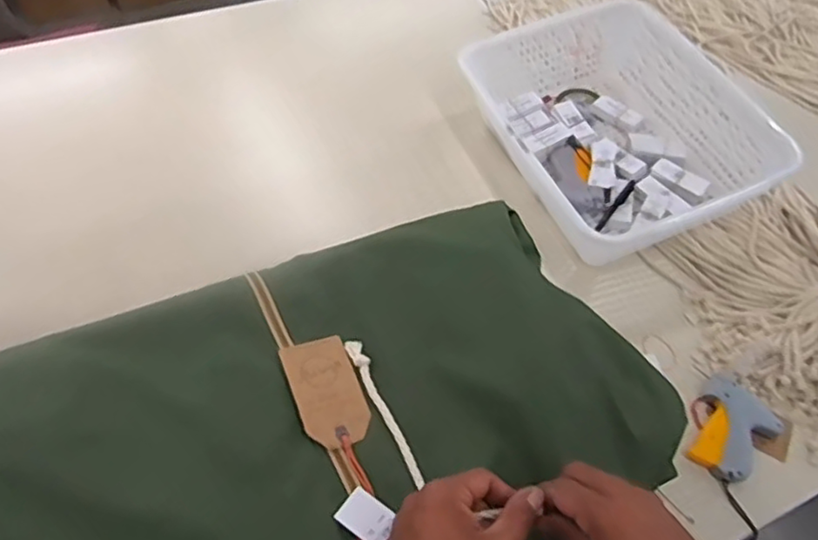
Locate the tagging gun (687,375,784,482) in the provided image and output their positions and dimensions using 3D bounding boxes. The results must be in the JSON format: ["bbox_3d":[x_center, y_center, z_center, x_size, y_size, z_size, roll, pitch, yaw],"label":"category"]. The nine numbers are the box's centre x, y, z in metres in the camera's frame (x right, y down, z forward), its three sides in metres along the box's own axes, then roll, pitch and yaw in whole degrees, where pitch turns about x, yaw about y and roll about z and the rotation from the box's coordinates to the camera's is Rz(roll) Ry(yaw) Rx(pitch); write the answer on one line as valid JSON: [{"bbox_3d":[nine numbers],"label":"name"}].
[{"bbox_3d":[0.387,0.188,0.771,0.127,0.028,0.093,-35,64,-27],"label":"tagging gun"}]

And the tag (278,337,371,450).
[{"bbox_3d":[-0.071,0.105,0.560,0.059,0.004,0.100,-14,60,-23],"label":"tag"}]

